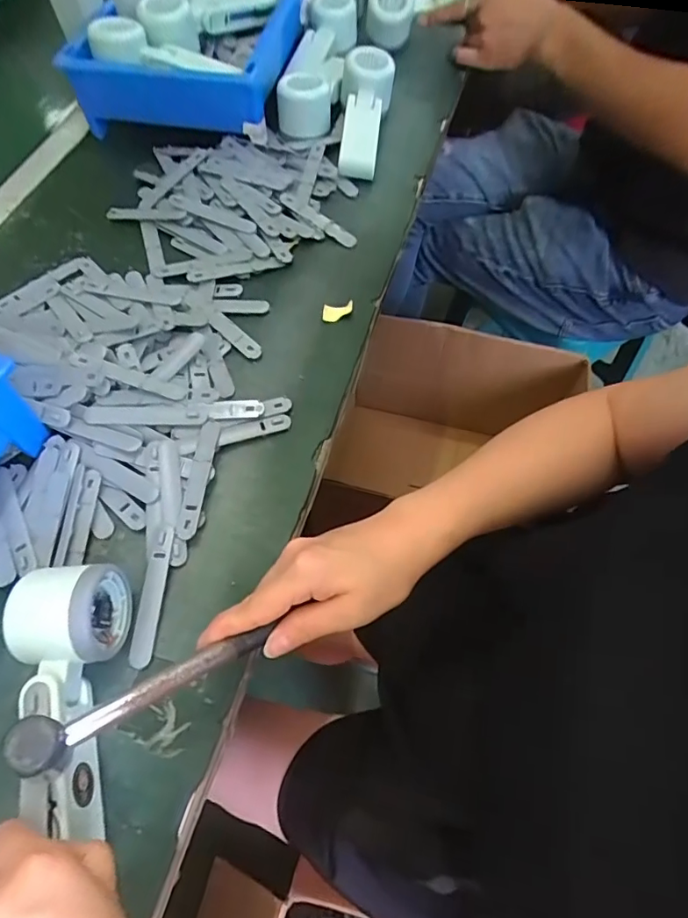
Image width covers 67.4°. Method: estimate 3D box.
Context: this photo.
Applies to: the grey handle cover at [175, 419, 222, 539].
[{"bbox_3d":[-0.110,0.012,0.390,0.015,0.005,0.094,5,62,4],"label":"grey handle cover"}]

